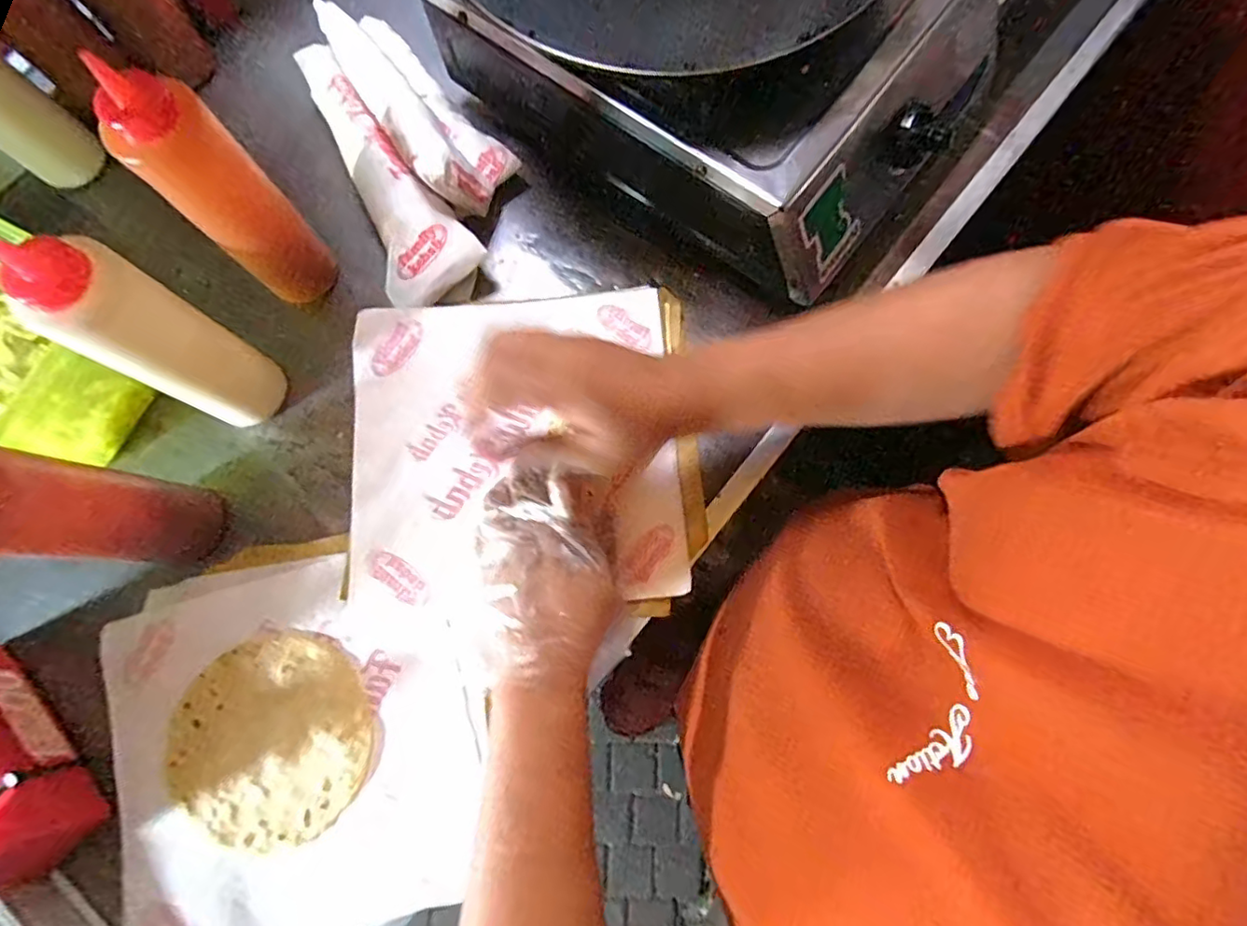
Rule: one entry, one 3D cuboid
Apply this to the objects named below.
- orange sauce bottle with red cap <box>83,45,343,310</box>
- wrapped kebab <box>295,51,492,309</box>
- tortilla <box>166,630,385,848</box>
[{"bbox_3d":[-0.263,-0.176,0.417,0.064,0.188,0.063,-42,81,-11],"label":"orange sauce bottle with red cap"},{"bbox_3d":[-0.212,-0.244,0.507,0.083,0.052,0.248,-32,79,-9],"label":"wrapped kebab"},{"bbox_3d":[-0.254,0.199,0.431,0.144,0.005,0.138,0,76,-2],"label":"tortilla"}]

